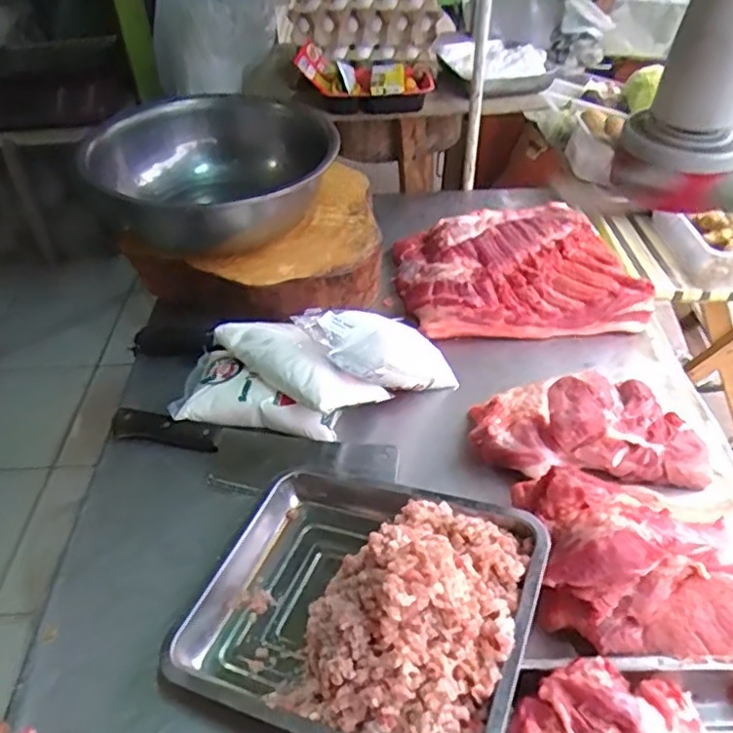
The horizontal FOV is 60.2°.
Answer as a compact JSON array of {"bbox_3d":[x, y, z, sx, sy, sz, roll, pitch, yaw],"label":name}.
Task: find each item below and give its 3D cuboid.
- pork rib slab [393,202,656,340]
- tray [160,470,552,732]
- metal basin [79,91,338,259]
[{"bbox_3d":[0.227,-0.161,1.025,0.343,0.056,0.303,-6,42,-3],"label":"pork rib slab"},{"bbox_3d":[0.001,0.203,0.577,0.288,0.127,0.260,16,46,20],"label":"tray"},{"bbox_3d":[-0.235,-0.291,0.976,0.363,0.135,0.362,-2,42,2],"label":"metal basin"}]

